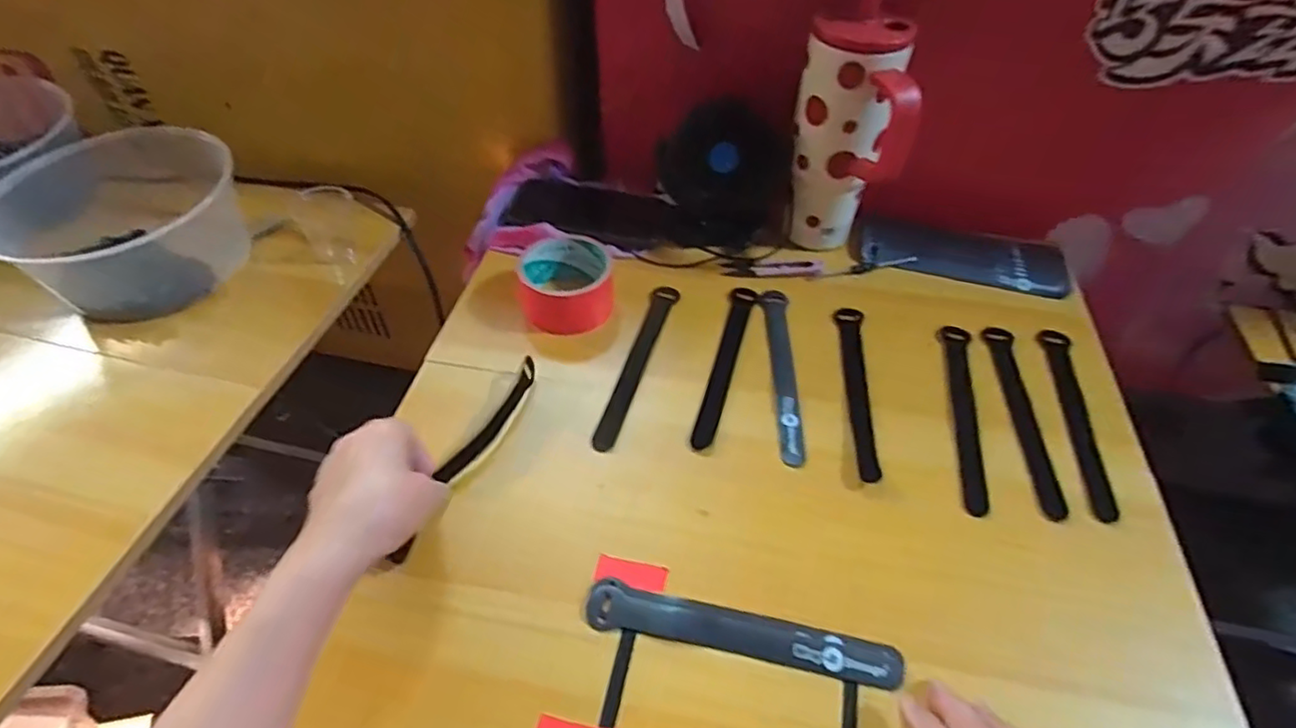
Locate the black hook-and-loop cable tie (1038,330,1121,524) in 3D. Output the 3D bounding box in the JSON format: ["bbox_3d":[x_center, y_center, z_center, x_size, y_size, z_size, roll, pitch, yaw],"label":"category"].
[{"bbox_3d":[0.350,0.042,0.531,0.024,0.007,0.191,10,48,8],"label":"black hook-and-loop cable tie"}]

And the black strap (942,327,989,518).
[{"bbox_3d":[0.259,0.040,0.533,0.021,0.008,0.192,11,49,9],"label":"black strap"}]

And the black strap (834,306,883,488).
[{"bbox_3d":[0.176,0.017,0.546,0.021,0.009,0.191,6,48,5],"label":"black strap"}]

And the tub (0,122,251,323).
[{"bbox_3d":[-0.552,-0.143,0.691,0.232,0.111,0.215,27,53,22],"label":"tub"}]

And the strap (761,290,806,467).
[{"bbox_3d":[0.116,0.003,0.562,0.023,0.004,0.201,3,48,3],"label":"strap"}]

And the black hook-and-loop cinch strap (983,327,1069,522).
[{"bbox_3d":[0.306,0.040,0.529,0.025,0.005,0.190,6,48,5],"label":"black hook-and-loop cinch strap"}]

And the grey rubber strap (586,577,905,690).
[{"bbox_3d":[0.059,0.170,0.411,0.195,0.004,0.029,10,48,8],"label":"grey rubber strap"}]

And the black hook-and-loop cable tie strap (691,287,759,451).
[{"bbox_3d":[0.069,-0.004,0.567,0.024,0.004,0.195,11,48,10],"label":"black hook-and-loop cable tie strap"}]

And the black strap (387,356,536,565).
[{"bbox_3d":[-0.134,0.066,0.494,0.018,0.018,0.193,18,51,16],"label":"black strap"}]

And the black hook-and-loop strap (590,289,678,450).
[{"bbox_3d":[-0.007,-0.003,0.572,0.023,0.004,0.199,12,49,10],"label":"black hook-and-loop strap"}]

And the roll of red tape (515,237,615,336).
[{"bbox_3d":[-0.074,-0.075,0.598,0.082,0.044,0.093,-4,48,-4],"label":"roll of red tape"}]

